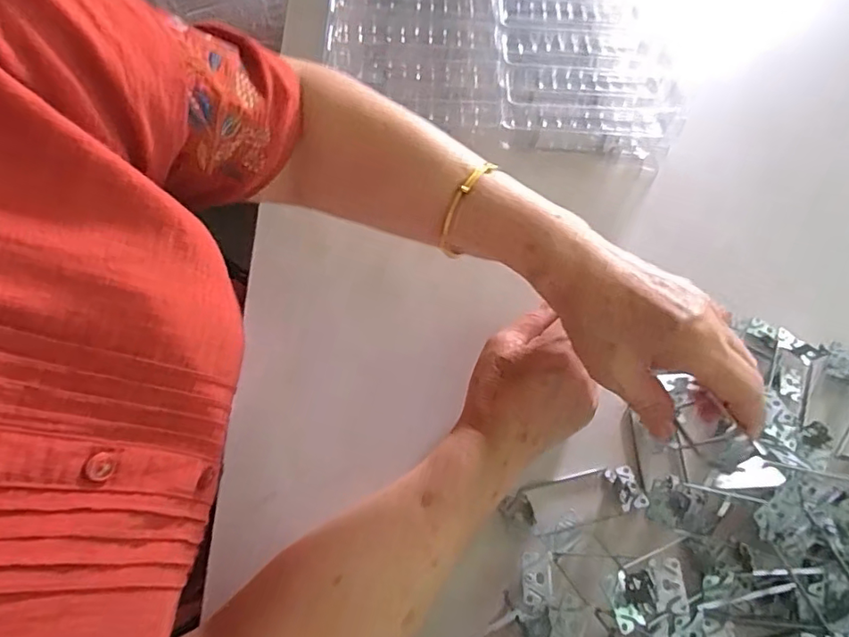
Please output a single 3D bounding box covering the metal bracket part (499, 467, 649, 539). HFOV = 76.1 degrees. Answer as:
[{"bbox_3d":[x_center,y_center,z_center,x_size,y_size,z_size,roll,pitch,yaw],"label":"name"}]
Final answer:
[{"bbox_3d":[0.111,0.134,0.400,0.106,0.016,0.038,-10,66,-8],"label":"metal bracket part"}]

